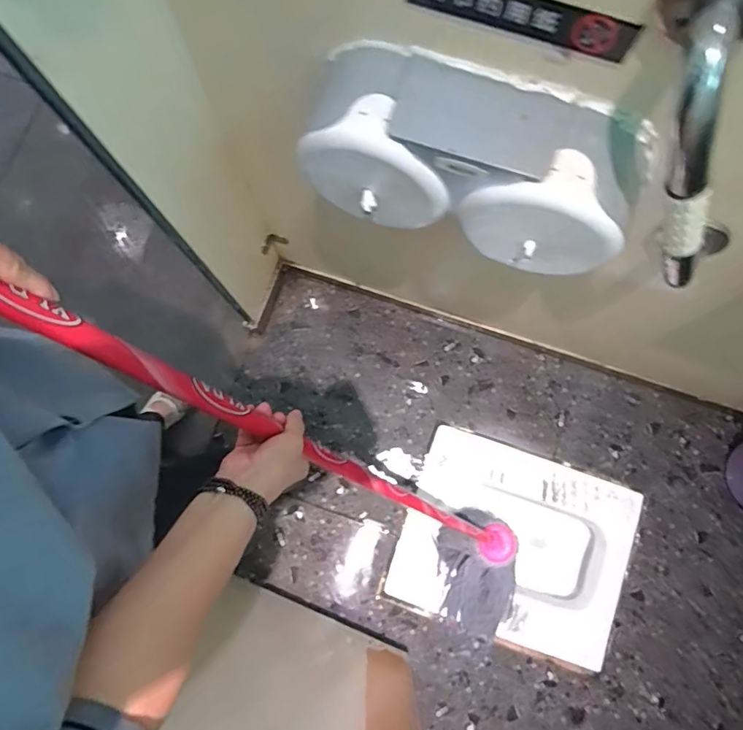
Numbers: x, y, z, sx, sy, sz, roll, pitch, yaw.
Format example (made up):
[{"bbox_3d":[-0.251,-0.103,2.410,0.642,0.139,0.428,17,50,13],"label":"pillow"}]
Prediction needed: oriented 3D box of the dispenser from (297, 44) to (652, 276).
[{"bbox_3d":[0.104,-0.219,0.553,0.337,0.151,0.111,19,81,4],"label":"dispenser"}]

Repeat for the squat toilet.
[{"bbox_3d":[0.322,0.405,1.183,0.479,0.143,0.394,19,81,4],"label":"squat toilet"}]

